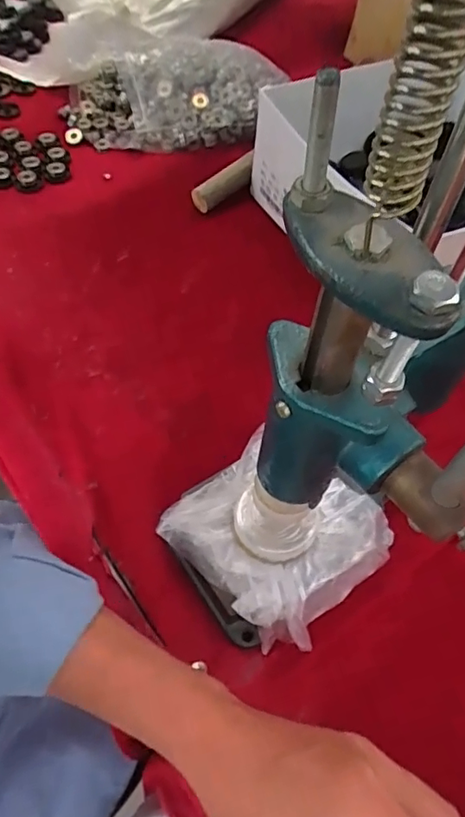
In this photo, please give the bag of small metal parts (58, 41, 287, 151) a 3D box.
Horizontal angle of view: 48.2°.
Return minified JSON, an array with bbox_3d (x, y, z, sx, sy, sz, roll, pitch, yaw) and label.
[{"bbox_3d":[-0.078,-0.428,0.687,0.286,0.089,0.176,-15,58,-13],"label":"bag of small metal parts"}]

